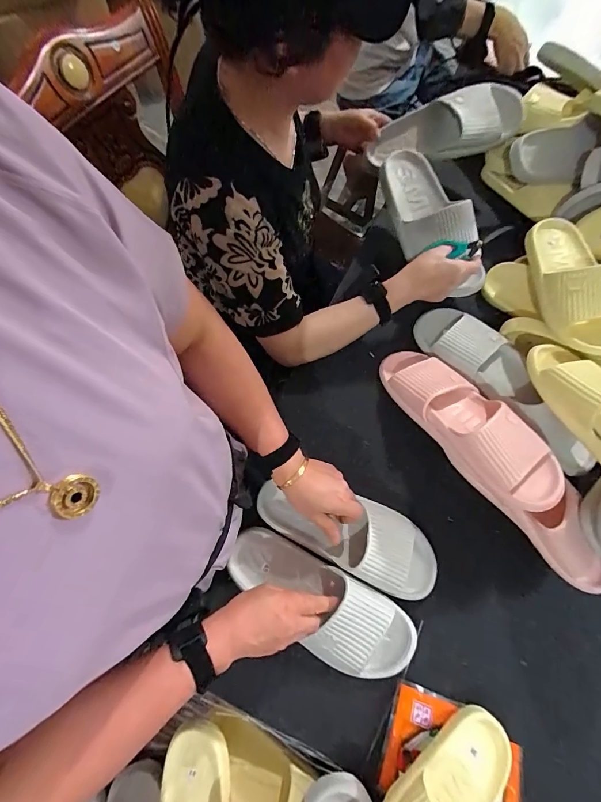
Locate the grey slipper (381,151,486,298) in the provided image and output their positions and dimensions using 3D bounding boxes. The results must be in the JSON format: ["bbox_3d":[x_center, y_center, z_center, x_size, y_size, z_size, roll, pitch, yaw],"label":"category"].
[{"bbox_3d":[0.236,-0.325,0.647,0.104,0.102,0.285,-17,73,-8],"label":"grey slipper"}]

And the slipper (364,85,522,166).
[{"bbox_3d":[0.283,-0.533,0.713,0.289,0.076,0.122,-6,71,13],"label":"slipper"}]

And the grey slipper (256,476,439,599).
[{"bbox_3d":[0.066,0.189,0.514,0.269,0.063,0.108,18,72,5],"label":"grey slipper"}]

